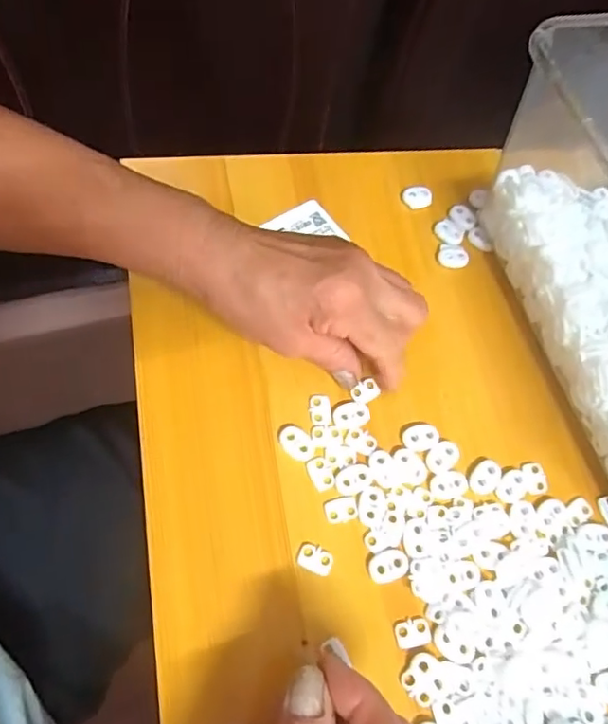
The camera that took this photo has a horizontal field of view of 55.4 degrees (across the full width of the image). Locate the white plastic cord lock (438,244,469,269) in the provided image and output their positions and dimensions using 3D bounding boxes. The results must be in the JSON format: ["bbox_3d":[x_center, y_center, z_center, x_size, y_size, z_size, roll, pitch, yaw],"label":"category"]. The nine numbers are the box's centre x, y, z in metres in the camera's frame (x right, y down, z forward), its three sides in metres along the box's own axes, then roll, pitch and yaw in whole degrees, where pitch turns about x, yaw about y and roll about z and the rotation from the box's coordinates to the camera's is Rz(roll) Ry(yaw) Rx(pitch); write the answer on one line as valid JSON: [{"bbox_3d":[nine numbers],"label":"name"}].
[{"bbox_3d":[0.108,-0.076,0.417,0.022,0.004,0.018,11,63,-4],"label":"white plastic cord lock"}]

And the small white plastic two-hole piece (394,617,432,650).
[{"bbox_3d":[0.058,0.143,0.306,0.018,0.004,0.014,-4,66,-12],"label":"small white plastic two-hole piece"}]

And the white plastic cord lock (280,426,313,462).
[{"bbox_3d":[-0.004,0.048,0.341,0.022,0.004,0.015,42,65,11],"label":"white plastic cord lock"}]

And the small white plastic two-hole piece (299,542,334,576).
[{"bbox_3d":[0.007,0.107,0.315,0.020,0.004,0.013,26,63,3],"label":"small white plastic two-hole piece"}]

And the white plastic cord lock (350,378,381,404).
[{"bbox_3d":[0.038,0.019,0.362,0.016,0.005,0.012,-35,71,-16],"label":"white plastic cord lock"}]

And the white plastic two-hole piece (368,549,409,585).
[{"bbox_3d":[0.047,0.111,0.317,0.022,0.004,0.015,-18,69,-17],"label":"white plastic two-hole piece"}]

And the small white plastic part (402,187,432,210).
[{"bbox_3d":[0.086,-0.124,0.439,0.022,0.009,0.016,-11,67,-14],"label":"small white plastic part"}]

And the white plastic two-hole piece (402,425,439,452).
[{"bbox_3d":[0.071,0.045,0.352,0.023,0.004,0.016,-6,66,-12],"label":"white plastic two-hole piece"}]

